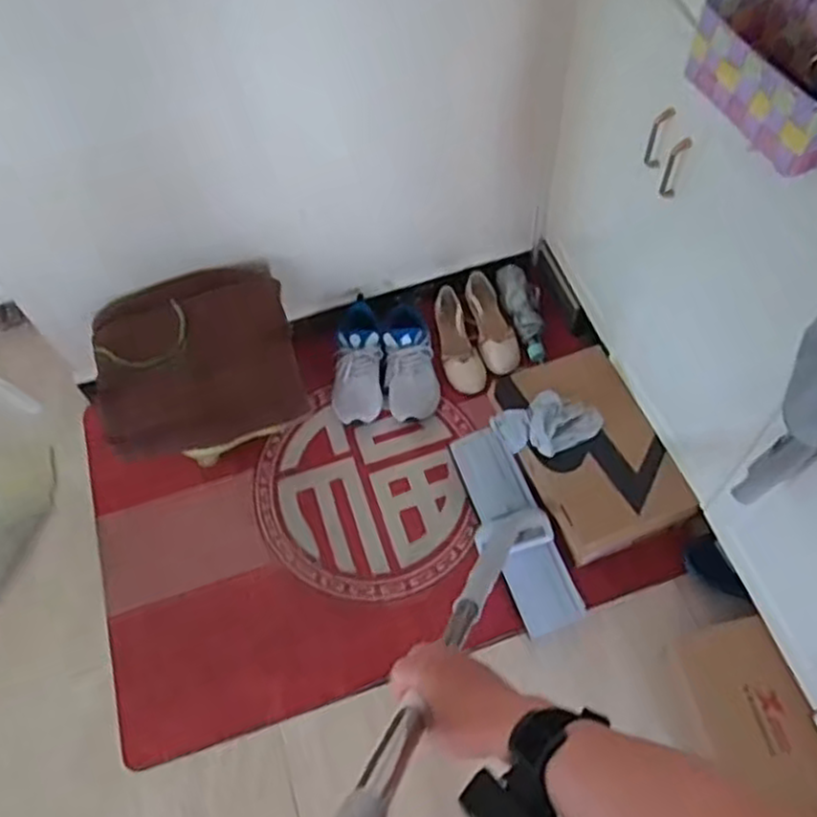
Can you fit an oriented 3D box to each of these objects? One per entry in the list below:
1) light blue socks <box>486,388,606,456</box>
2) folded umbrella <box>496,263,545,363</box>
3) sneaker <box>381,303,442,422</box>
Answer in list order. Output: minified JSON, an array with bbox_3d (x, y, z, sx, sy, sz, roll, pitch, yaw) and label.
[{"bbox_3d":[0.279,0.040,1.451,0.201,0.102,0.116,-5,60,0],"label":"light blue socks"},{"bbox_3d":[0.282,-0.239,1.741,0.088,0.039,0.278,-13,60,-5],"label":"folded umbrella"},{"bbox_3d":[0.002,-0.120,1.654,0.113,0.099,0.285,-7,60,-1],"label":"sneaker"}]

